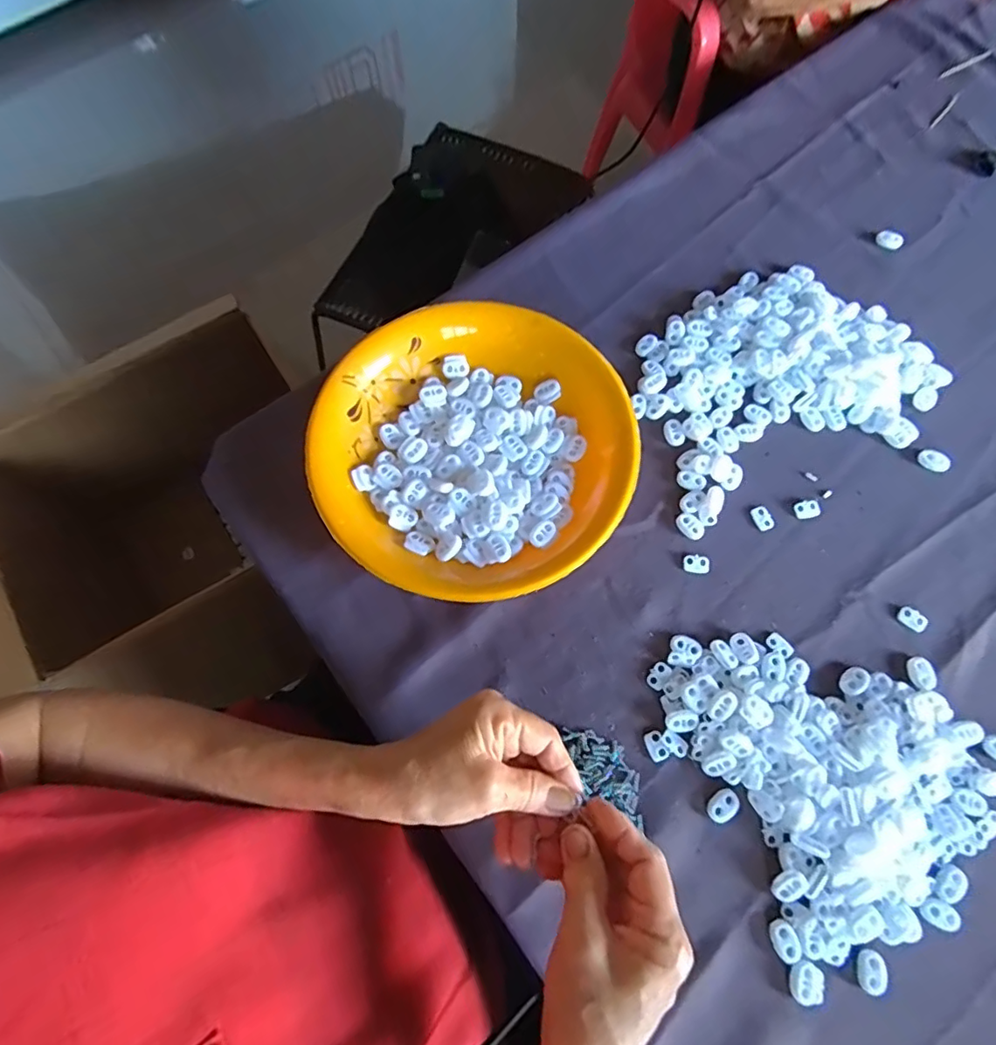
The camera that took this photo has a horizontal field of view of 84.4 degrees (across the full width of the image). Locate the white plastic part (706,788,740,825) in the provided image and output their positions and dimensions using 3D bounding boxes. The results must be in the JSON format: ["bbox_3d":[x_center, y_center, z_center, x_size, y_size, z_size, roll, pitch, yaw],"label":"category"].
[{"bbox_3d":[0.148,0.186,0.360,0.016,0.004,0.022,43,76,13],"label":"white plastic part"}]

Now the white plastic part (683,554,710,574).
[{"bbox_3d":[0.150,0.031,0.415,0.020,0.004,0.014,9,71,3],"label":"white plastic part"}]

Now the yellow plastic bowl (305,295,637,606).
[{"bbox_3d":[-0.019,-0.059,0.425,0.227,0.041,0.238,0,71,0],"label":"yellow plastic bowl"}]

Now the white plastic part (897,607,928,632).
[{"bbox_3d":[0.304,0.070,0.400,0.019,0.004,0.016,40,76,13],"label":"white plastic part"}]

